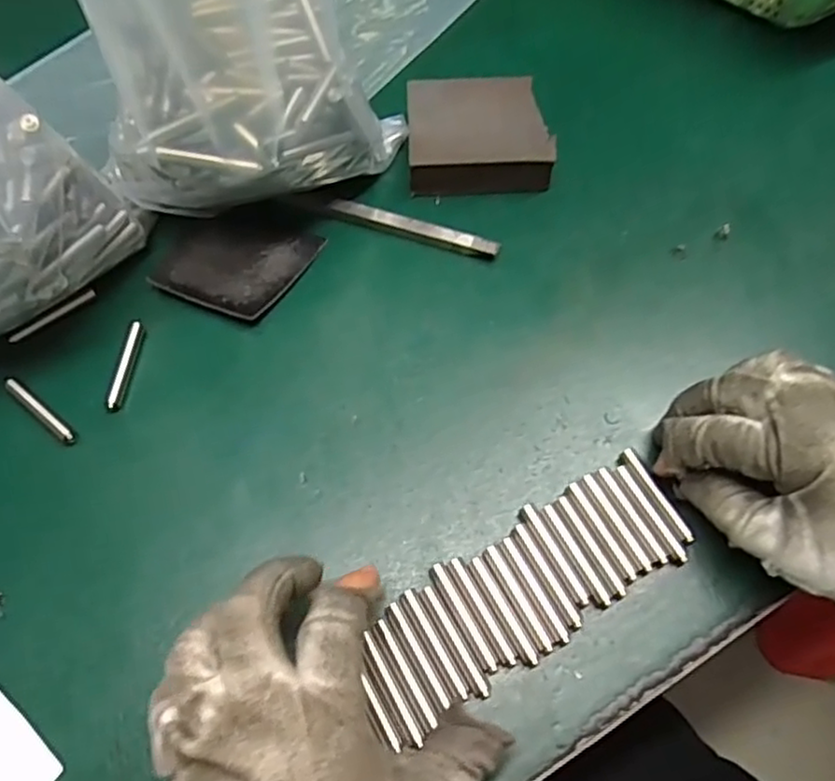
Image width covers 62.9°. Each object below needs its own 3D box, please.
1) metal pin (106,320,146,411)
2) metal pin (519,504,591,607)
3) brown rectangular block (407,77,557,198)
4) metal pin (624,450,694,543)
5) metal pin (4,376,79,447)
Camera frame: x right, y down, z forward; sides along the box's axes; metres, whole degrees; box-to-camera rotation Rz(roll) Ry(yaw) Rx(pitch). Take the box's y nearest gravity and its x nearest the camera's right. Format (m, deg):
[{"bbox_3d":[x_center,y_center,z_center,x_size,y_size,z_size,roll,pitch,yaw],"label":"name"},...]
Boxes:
[{"bbox_3d":[-0.149,-0.014,0.347,0.008,0.004,0.049,5,63,3],"label":"metal pin"},{"bbox_3d":[0.060,0.071,0.297,0.007,0.004,0.048,-25,66,-12],"label":"metal pin"},{"bbox_3d":[0.036,-0.150,0.400,0.080,0.024,0.070,0,63,0],"label":"brown rectangular block"},{"bbox_3d":[0.108,0.047,0.308,0.006,0.004,0.048,-24,64,-12],"label":"metal pin"},{"bbox_3d":[-0.186,0.010,0.337,0.051,0.004,0.007,37,69,17],"label":"metal pin"}]

